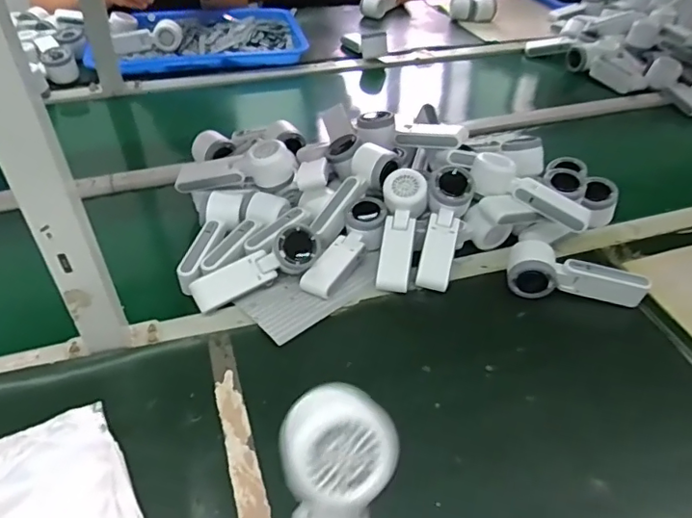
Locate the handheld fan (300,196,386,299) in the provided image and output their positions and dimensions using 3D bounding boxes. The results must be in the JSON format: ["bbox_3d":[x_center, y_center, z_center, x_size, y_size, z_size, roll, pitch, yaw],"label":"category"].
[{"bbox_3d":[0.007,-0.021,0.712,0.055,0.046,0.179,21,48,18],"label":"handheld fan"}]

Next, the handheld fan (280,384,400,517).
[{"bbox_3d":[-0.010,0.160,0.305,0.060,0.037,0.166,7,89,4],"label":"handheld fan"}]

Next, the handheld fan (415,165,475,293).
[{"bbox_3d":[0.127,-0.044,0.710,0.056,0.049,0.179,12,71,9],"label":"handheld fan"}]

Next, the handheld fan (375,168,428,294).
[{"bbox_3d":[0.071,-0.037,0.710,0.055,0.041,0.166,8,73,6],"label":"handheld fan"}]

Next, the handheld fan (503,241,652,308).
[{"bbox_3d":[0.287,0.015,0.688,0.165,0.047,0.070,3,45,0],"label":"handheld fan"}]

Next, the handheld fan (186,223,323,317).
[{"bbox_3d":[-0.109,0.007,0.669,0.166,0.048,0.052,-19,49,-21],"label":"handheld fan"}]

